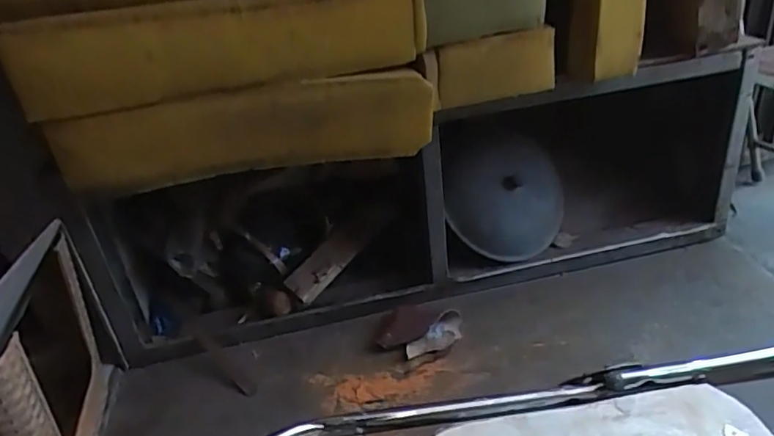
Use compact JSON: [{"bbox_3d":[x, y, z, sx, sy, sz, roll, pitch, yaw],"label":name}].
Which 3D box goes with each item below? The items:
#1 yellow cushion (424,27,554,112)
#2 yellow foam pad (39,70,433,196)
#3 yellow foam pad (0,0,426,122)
[{"bbox_3d":[0.163,-0.225,0.868,0.223,0.094,0.035,-18,31,-18],"label":"yellow cushion"},{"bbox_3d":[-0.187,-0.119,0.806,0.509,0.123,0.036,-12,30,-9],"label":"yellow foam pad"},{"bbox_3d":[-0.208,-0.228,0.746,0.521,0.114,0.110,-9,30,-3],"label":"yellow foam pad"}]

